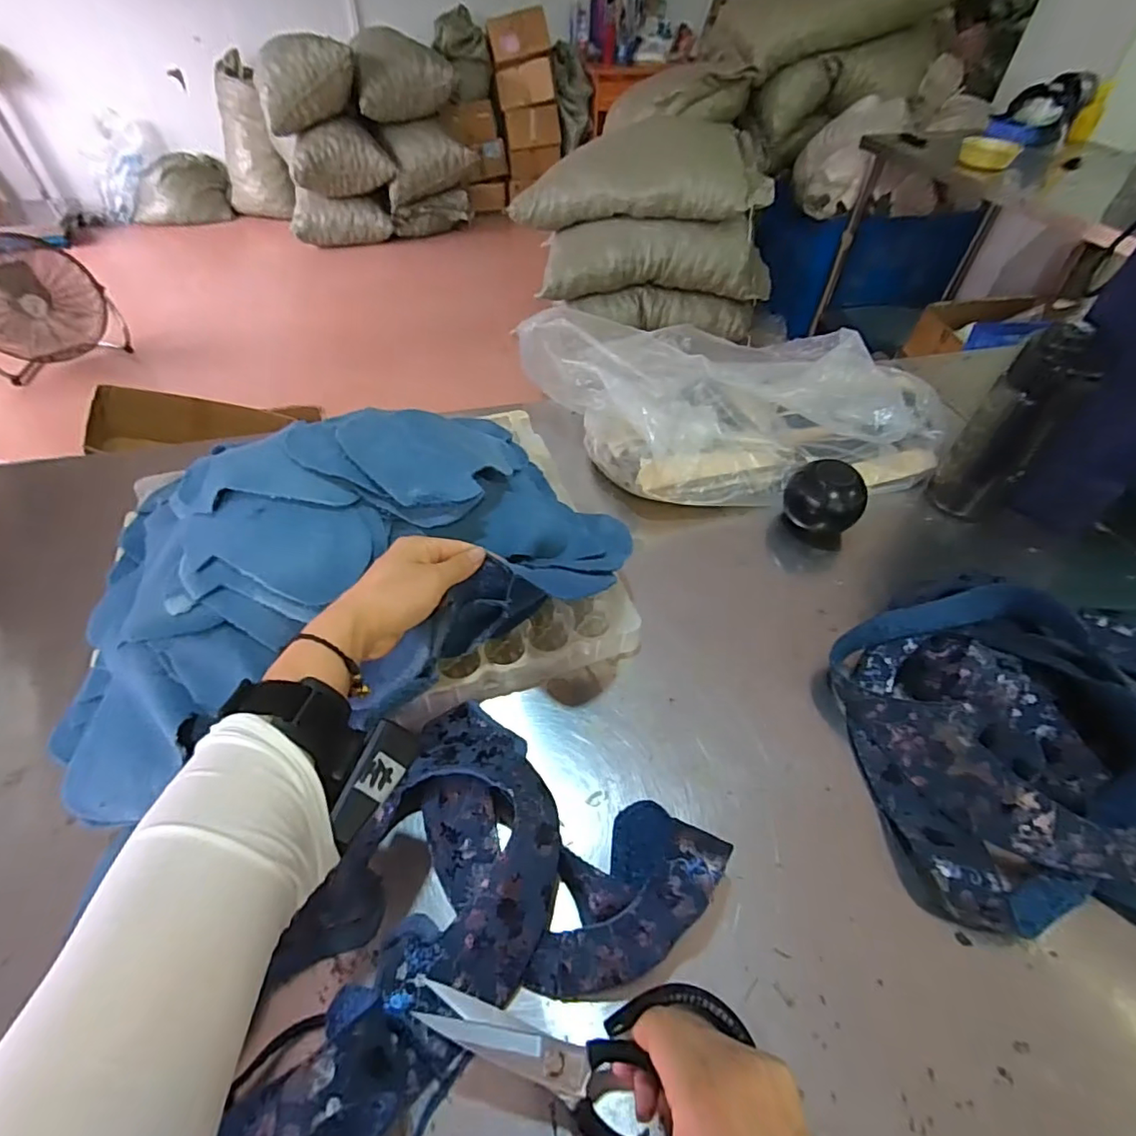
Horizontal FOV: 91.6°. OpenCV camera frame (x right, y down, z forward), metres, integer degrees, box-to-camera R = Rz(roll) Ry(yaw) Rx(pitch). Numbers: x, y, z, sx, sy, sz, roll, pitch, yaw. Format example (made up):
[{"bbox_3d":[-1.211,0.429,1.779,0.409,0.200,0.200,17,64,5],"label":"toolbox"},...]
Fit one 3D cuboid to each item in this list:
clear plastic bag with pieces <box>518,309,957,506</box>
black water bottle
[{"bbox_3d":[0.211,-0.220,0.687,0.514,0.107,0.302,-4,49,-5],"label":"clear plastic bag with pieces"},{"bbox_3d":[0.459,-0.138,0.581,0.074,0.208,0.070,37,57,27],"label":"black water bottle"}]

